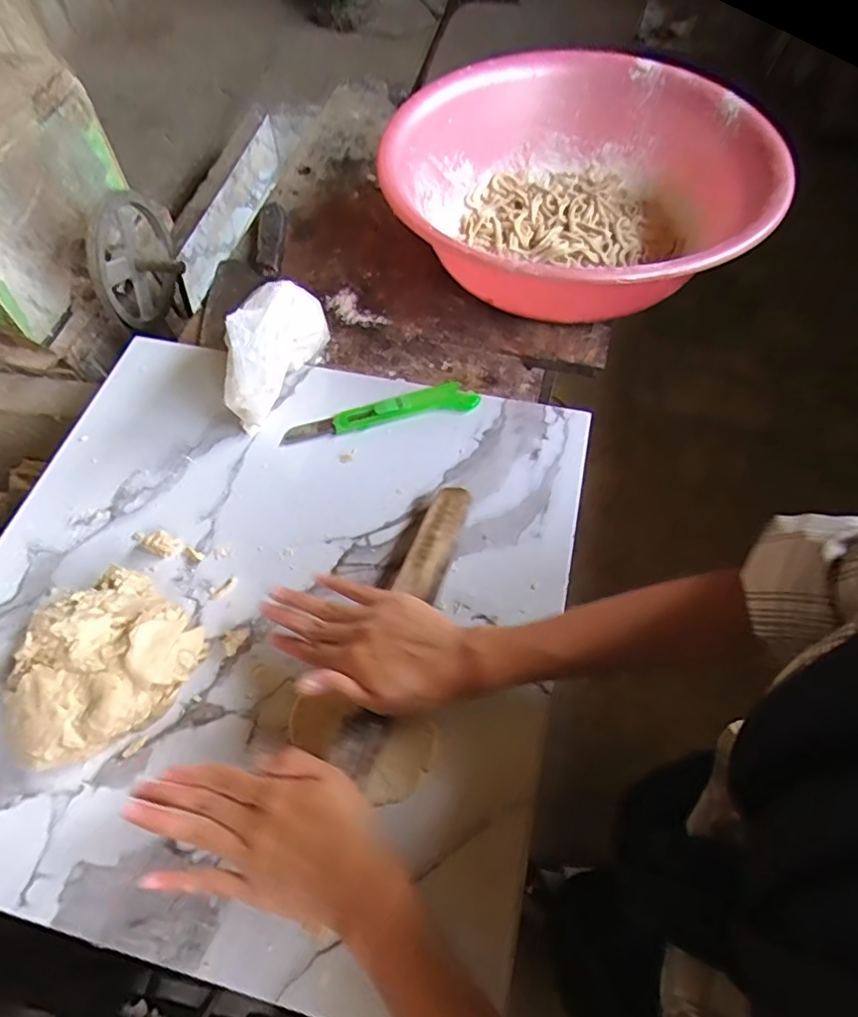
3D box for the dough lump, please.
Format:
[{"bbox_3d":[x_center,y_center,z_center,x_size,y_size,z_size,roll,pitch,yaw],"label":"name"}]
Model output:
[{"bbox_3d":[-0.242,0.115,0.418,0.106,0.068,0.136,32,64,18],"label":"dough lump"}]

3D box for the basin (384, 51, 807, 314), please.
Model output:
[{"bbox_3d":[0.176,-0.367,0.660,0.396,0.130,0.455,33,64,19],"label":"basin"}]

